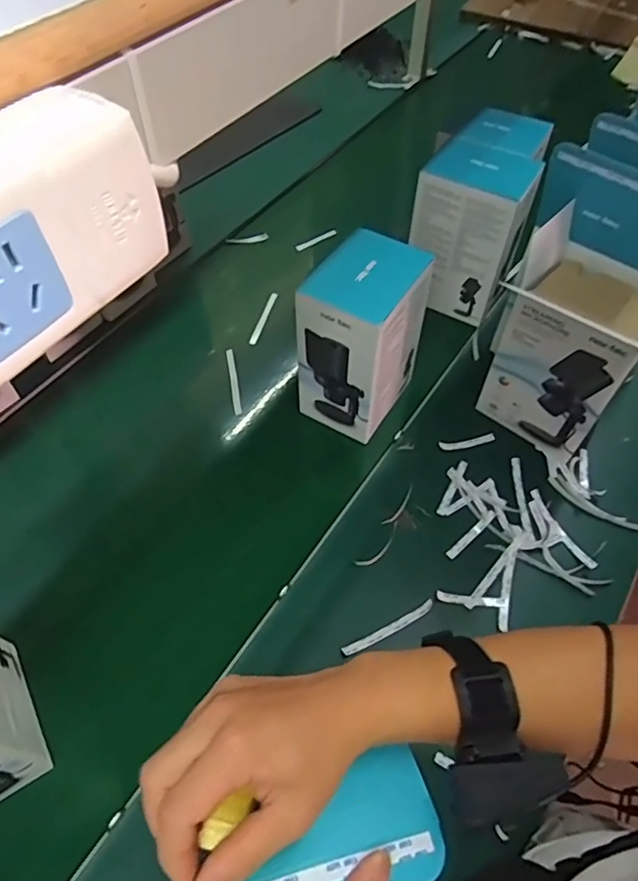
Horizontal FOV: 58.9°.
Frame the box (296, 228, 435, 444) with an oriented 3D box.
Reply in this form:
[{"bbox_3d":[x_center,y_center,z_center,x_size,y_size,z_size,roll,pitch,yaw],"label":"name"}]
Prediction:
[{"bbox_3d":[0.058,-0.137,0.770,0.117,0.231,0.141,27,57,17],"label":"box"}]

